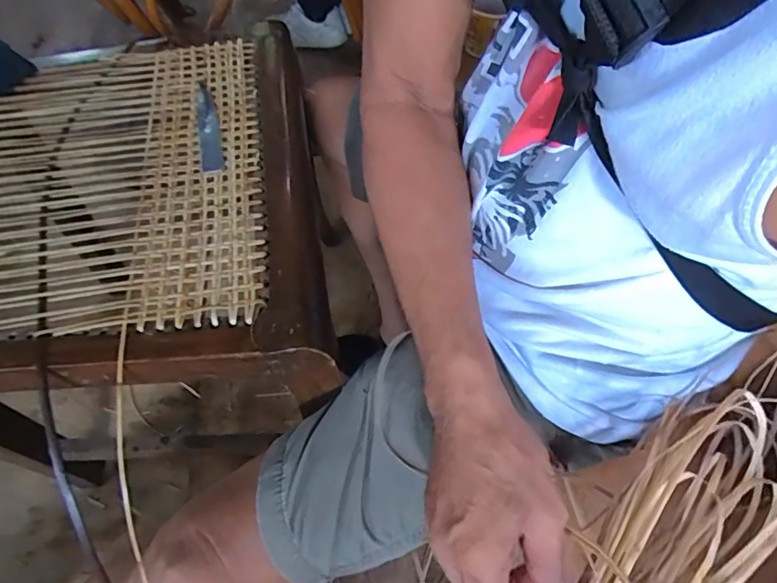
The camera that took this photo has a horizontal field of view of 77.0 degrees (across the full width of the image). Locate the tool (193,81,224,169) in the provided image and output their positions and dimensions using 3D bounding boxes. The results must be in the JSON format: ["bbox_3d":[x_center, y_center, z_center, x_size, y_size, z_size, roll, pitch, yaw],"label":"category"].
[{"bbox_3d":[-0.195,-0.181,0.527,0.023,0.006,0.142,-14,58,-7],"label":"tool"}]

